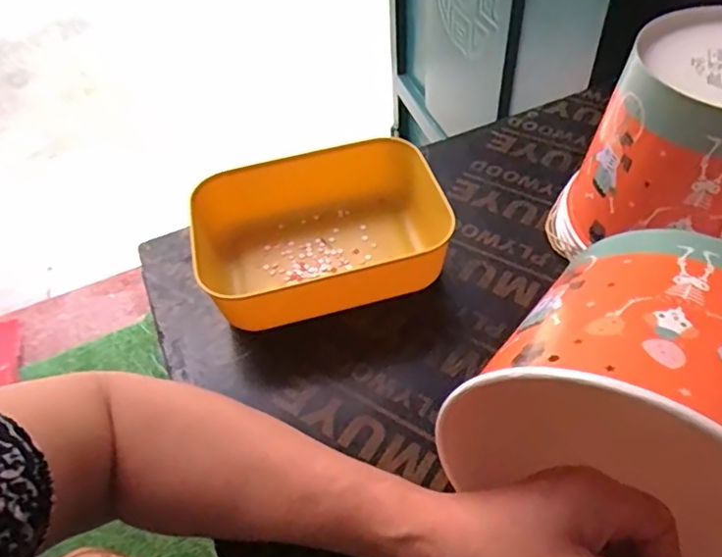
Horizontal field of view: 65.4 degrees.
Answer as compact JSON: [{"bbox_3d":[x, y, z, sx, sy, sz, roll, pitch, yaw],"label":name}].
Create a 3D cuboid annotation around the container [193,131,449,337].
[{"bbox_3d":[-0.035,-0.034,0.451,0.181,0.058,0.144,-12,49,-5],"label":"container"}]

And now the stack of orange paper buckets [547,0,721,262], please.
[{"bbox_3d":[0.232,-0.075,0.392,0.137,0.164,0.144,-16,50,-8],"label":"stack of orange paper buckets"}]

